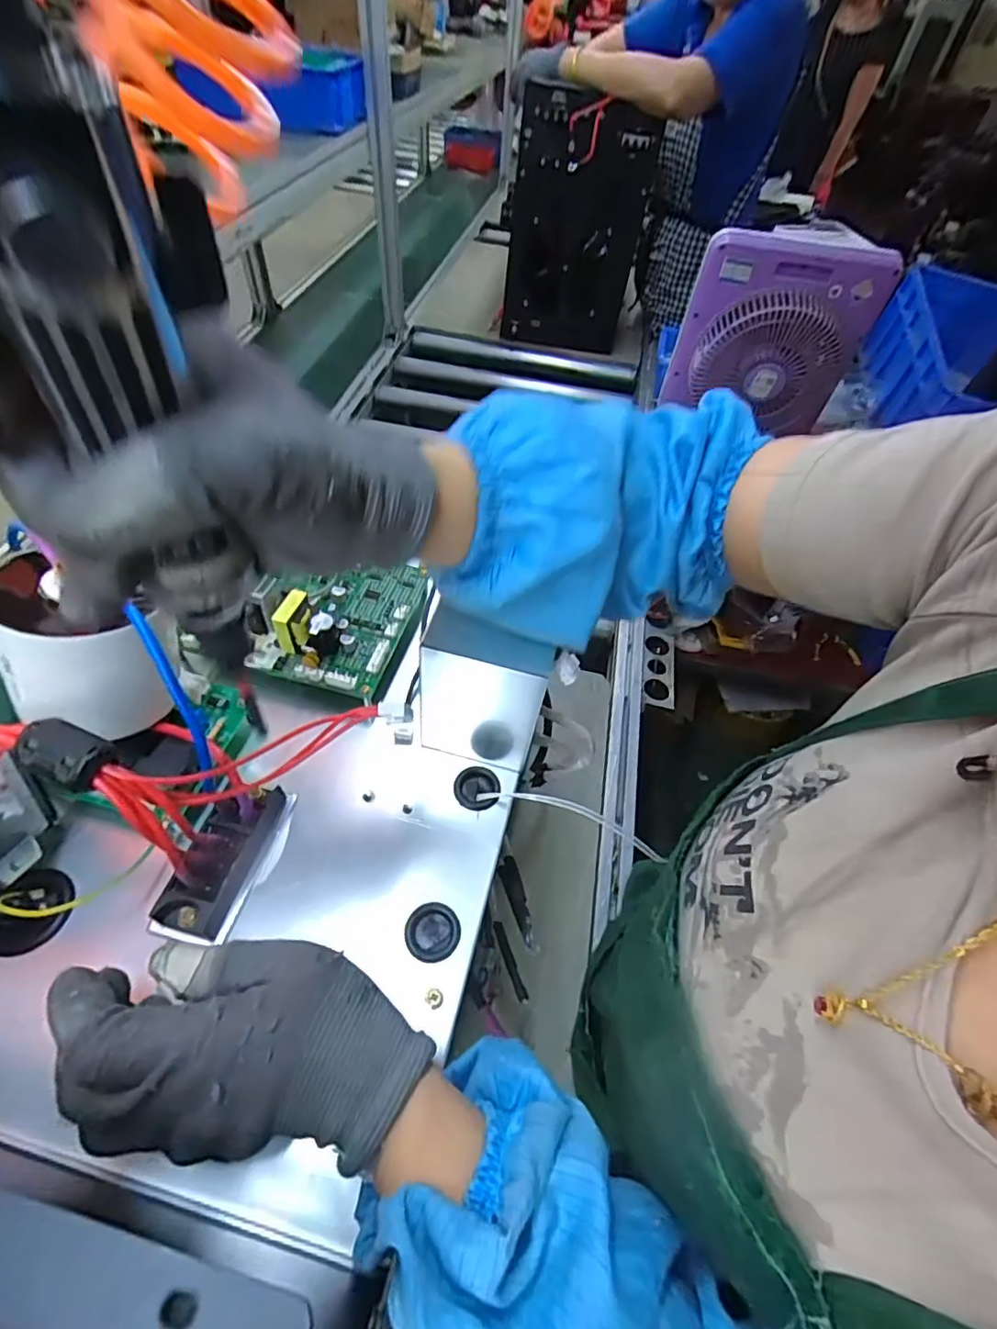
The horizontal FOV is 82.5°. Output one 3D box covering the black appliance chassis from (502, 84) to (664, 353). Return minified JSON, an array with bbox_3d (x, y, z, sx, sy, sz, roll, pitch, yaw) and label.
[{"bbox_3d":[0.175,-0.905,1.213,0.292,0.447,0.086,-5,68,-8],"label":"black appliance chassis"}]

